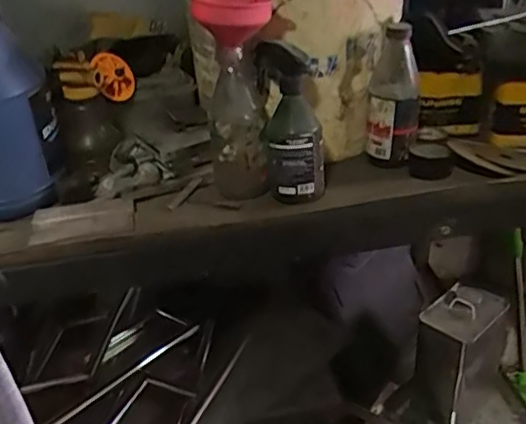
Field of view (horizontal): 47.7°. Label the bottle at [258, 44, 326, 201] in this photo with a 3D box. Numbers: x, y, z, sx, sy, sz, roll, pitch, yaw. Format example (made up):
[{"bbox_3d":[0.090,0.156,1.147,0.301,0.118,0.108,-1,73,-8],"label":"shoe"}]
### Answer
[{"bbox_3d":[0.031,-0.098,0.655,0.061,0.177,0.063,-8,3,-6],"label":"bottle"}]

